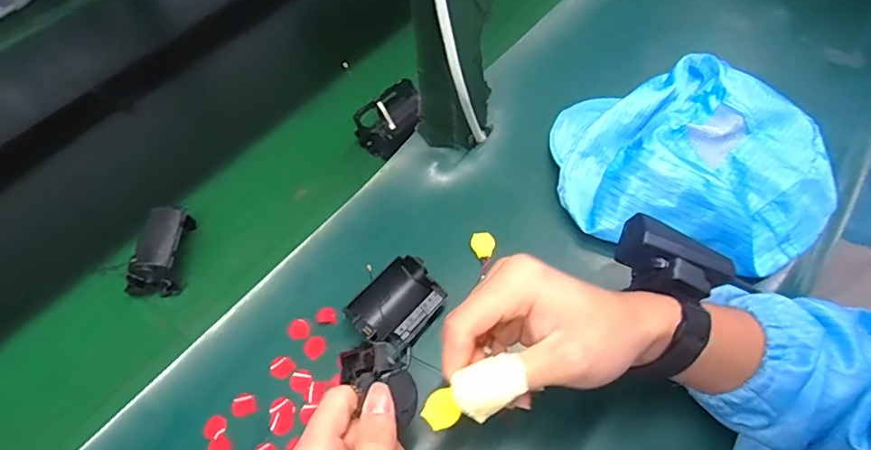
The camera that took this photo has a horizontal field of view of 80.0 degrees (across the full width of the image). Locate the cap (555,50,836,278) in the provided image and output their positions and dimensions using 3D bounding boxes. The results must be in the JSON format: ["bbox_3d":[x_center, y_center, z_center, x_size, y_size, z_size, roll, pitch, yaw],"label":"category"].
[{"bbox_3d":[0.226,-0.062,0.463,0.235,0.065,0.184,13,59,10],"label":"cap"}]

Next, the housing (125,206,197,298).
[{"bbox_3d":[-0.238,0.022,0.447,0.048,0.037,0.077,1,58,3],"label":"housing"}]

